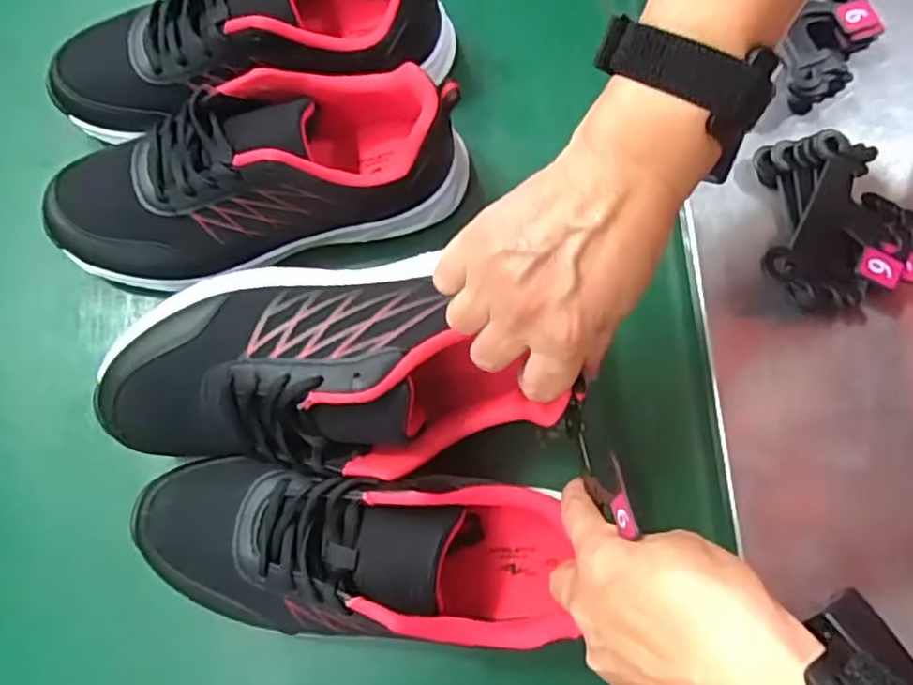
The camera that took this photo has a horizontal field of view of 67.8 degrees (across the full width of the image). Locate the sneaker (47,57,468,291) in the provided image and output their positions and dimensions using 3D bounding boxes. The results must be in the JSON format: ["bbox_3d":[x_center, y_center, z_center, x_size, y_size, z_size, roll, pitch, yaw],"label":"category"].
[{"bbox_3d":[-0.127,-0.104,0.427,0.262,0.085,0.094,-16,77,-2],"label":"sneaker"}]

